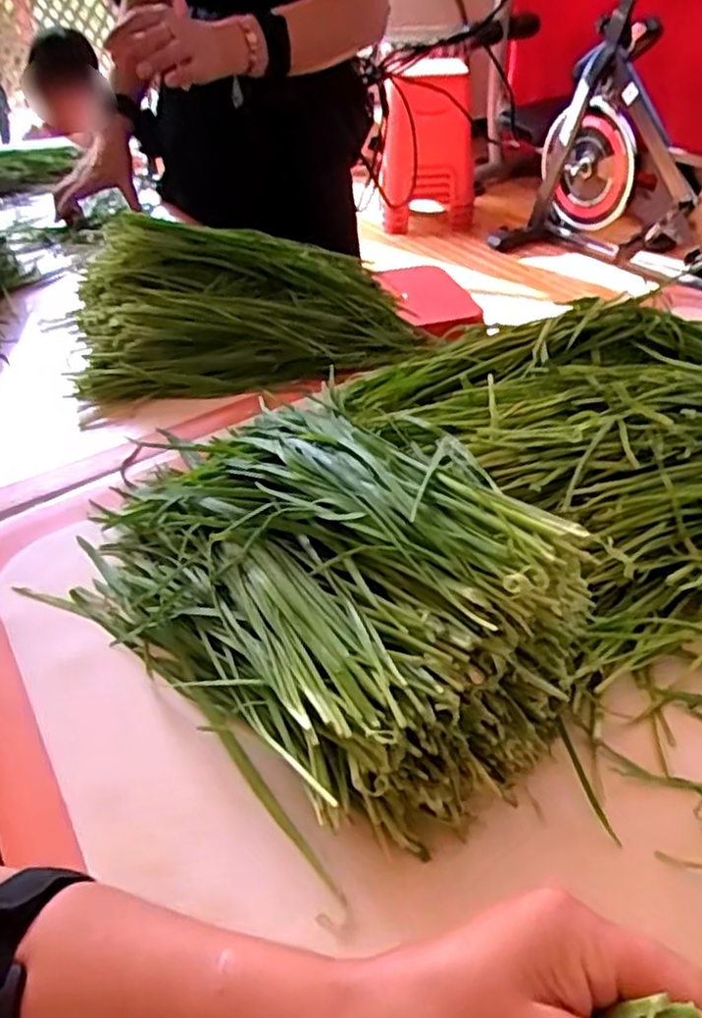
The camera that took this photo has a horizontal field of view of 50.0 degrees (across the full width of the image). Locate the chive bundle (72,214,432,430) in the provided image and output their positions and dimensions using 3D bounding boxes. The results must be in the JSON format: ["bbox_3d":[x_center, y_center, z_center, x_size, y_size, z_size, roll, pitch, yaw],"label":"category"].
[{"bbox_3d":[-0.109,-0.203,0.737,0.331,0.119,0.202,-11,41,-9],"label":"chive bundle"}]

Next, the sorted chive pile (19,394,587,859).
[{"bbox_3d":[-0.038,0.022,0.454,0.351,0.128,0.193,27,49,31],"label":"sorted chive pile"}]

